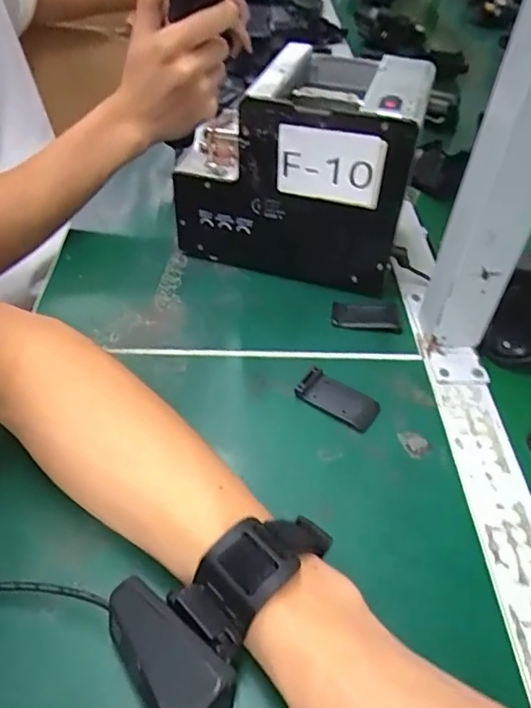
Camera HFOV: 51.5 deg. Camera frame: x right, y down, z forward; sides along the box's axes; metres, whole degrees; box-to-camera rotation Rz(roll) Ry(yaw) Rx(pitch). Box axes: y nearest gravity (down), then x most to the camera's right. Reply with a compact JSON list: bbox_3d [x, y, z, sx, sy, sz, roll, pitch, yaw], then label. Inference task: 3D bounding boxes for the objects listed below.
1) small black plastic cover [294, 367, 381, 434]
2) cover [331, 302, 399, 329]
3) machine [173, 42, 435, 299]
[{"bbox_3d":[0.050,0.031,0.379,0.056,0.005,0.029,28,51,22],"label":"small black plastic cover"},{"bbox_3d":[0.080,-0.031,0.445,0.052,0.006,0.032,6,46,3],"label":"cover"},{"bbox_3d":[0.034,-0.162,0.471,0.180,0.149,0.142,16,47,12],"label":"machine"}]

